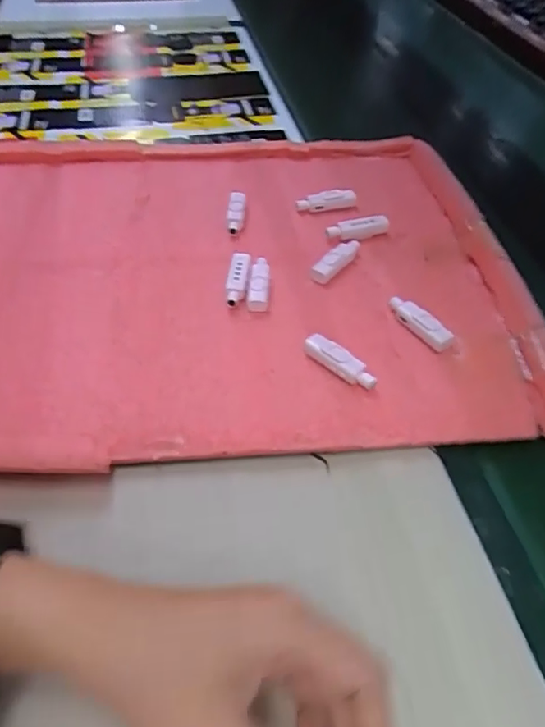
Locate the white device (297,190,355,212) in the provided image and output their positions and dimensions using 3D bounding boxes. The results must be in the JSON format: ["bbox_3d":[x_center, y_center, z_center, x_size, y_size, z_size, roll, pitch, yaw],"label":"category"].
[{"bbox_3d":[0.050,-0.154,0.506,0.056,0.014,0.016,-7,49,-7],"label":"white device"}]

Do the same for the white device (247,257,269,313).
[{"bbox_3d":[-0.010,-0.064,0.426,0.015,0.008,0.057,2,49,1],"label":"white device"}]

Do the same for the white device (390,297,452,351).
[{"bbox_3d":[0.108,-0.031,0.397,0.014,0.016,0.053,-29,56,-24],"label":"white device"}]

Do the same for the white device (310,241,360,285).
[{"bbox_3d":[0.054,-0.089,0.447,0.015,0.014,0.062,29,54,22],"label":"white device"}]

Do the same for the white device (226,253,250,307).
[{"bbox_3d":[-0.028,-0.066,0.421,0.015,0.009,0.057,5,49,3],"label":"white device"}]

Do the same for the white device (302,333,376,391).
[{"bbox_3d":[0.046,-0.001,0.370,0.014,0.014,0.056,-36,59,-28],"label":"white device"}]

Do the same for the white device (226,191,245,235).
[{"bbox_3d":[-0.033,-0.140,0.490,0.016,0.012,0.057,3,49,1],"label":"white device"}]

